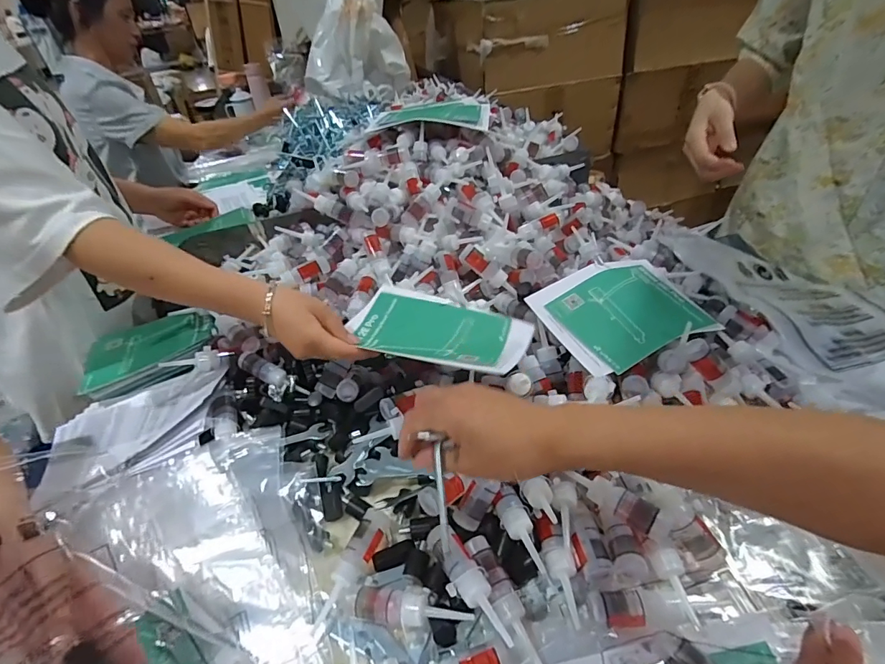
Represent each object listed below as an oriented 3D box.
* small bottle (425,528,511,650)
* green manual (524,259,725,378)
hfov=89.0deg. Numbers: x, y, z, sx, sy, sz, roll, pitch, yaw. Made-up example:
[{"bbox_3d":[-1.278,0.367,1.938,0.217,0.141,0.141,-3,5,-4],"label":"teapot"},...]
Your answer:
[{"bbox_3d":[0.019,0.209,0.375,0.032,0.033,0.108,-18,40,-13],"label":"small bottle"},{"bbox_3d":[0.224,-0.032,0.540,0.199,0.042,0.140,-21,41,-17],"label":"green manual"}]

